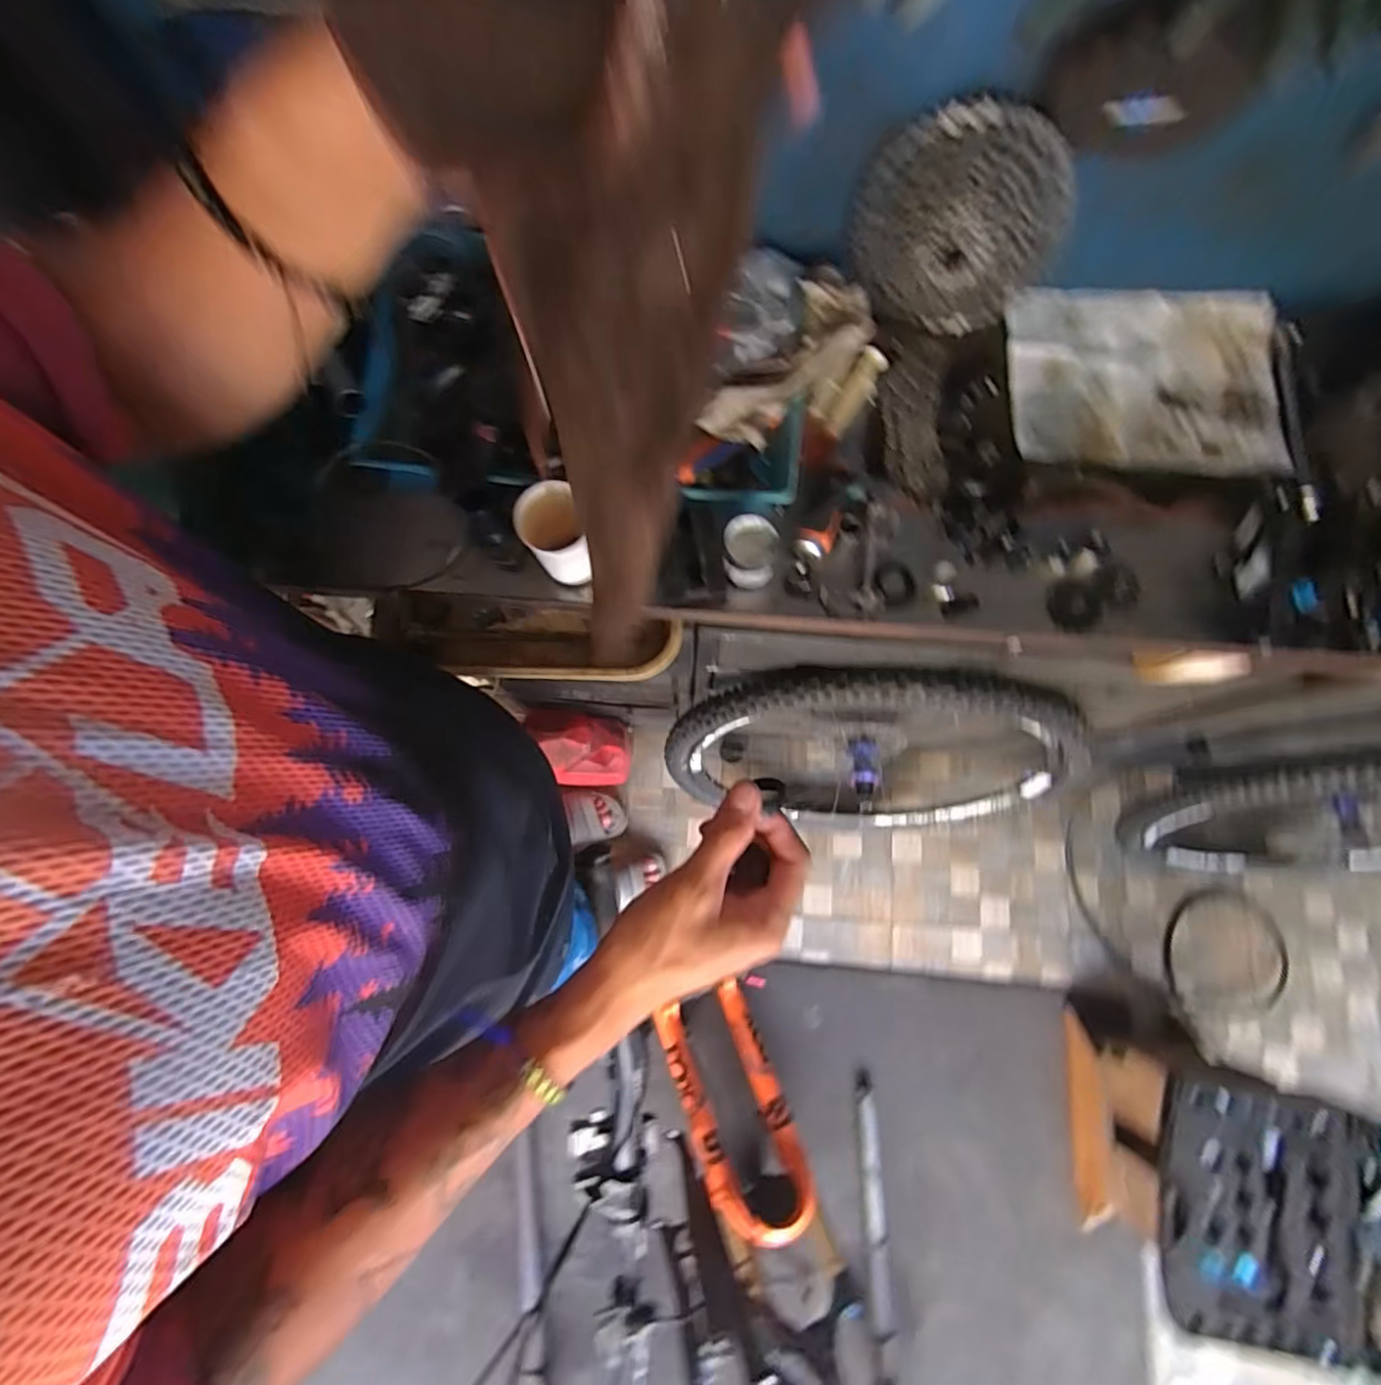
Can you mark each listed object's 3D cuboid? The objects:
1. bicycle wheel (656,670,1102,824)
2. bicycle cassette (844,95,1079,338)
[{"bbox_3d":[0.302,0.131,1.137,0.681,0.681,0.122,6,77,1],"label":"bicycle wheel"},{"bbox_3d":[0.262,-0.446,0.616,0.204,0.203,0.050,12,68,12],"label":"bicycle cassette"}]

